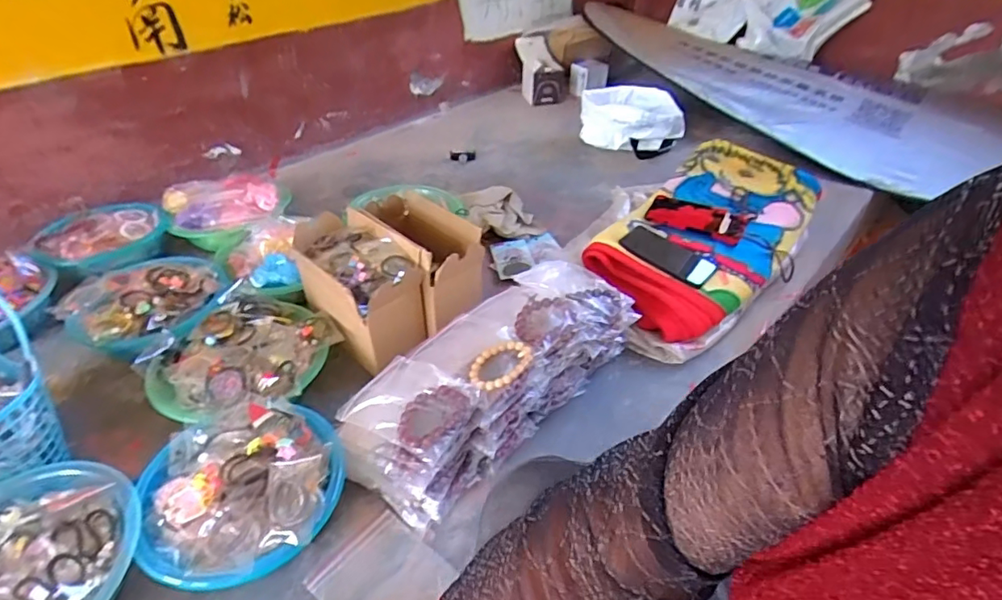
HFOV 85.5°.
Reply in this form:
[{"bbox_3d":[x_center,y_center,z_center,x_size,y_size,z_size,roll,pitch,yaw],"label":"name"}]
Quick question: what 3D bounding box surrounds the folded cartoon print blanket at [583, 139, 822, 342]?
[{"bbox_3d":[0.392,-0.128,1.035,0.280,0.127,0.526,27,46,29],"label":"folded cartoon print blanket"}]

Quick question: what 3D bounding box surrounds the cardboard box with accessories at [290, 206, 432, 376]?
[{"bbox_3d":[-0.224,-0.026,0.856,0.133,0.143,0.225,-29,47,-31],"label":"cardboard box with accessories"}]

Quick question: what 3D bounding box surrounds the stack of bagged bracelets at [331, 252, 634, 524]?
[{"bbox_3d":[-0.009,0.099,0.760,0.170,0.148,0.434,32,48,33],"label":"stack of bagged bracelets"}]

